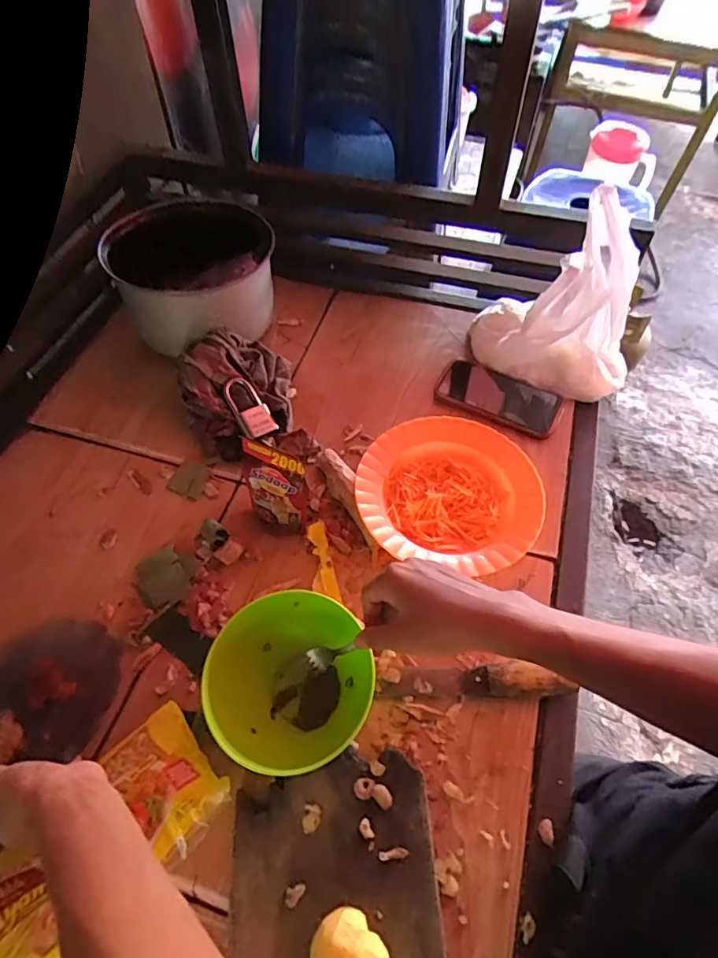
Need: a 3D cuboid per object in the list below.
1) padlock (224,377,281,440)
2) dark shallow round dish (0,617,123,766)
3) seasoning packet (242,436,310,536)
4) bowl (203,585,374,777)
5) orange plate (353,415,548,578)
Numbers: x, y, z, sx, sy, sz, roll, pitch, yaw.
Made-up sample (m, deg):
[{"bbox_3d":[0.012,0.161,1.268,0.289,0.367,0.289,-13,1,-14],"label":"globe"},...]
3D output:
[{"bbox_3d":[-0.147,-0.096,0.700,0.044,0.016,0.087,-30,80,-25],"label":"padlock"},{"bbox_3d":[-0.325,0.219,0.500,0.158,0.048,0.180,-4,56,0],"label":"dark shallow round dish"},{"bbox_3d":[-0.093,0.014,0.599,0.080,0.117,0.015,13,32,20],"label":"seasoning packet"},{"bbox_3d":[-0.069,0.188,0.492,0.156,0.069,0.149,1,56,-1],"label":"bowl"},{"bbox_3d":[0.110,0.014,0.629,0.214,0.037,0.202,-1,56,2],"label":"orange plate"}]

